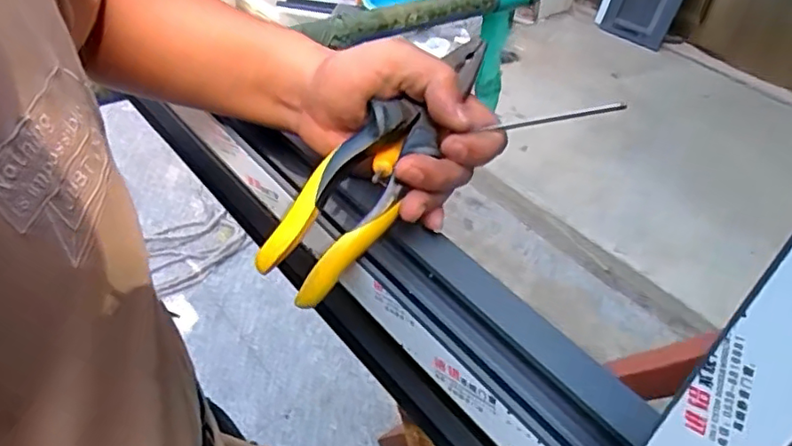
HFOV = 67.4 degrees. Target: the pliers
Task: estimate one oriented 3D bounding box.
[{"bbox_3d":[-0.012,-0.039,0.366,0.052,0.025,0.192,35,84,29],"label":"pliers"}]

